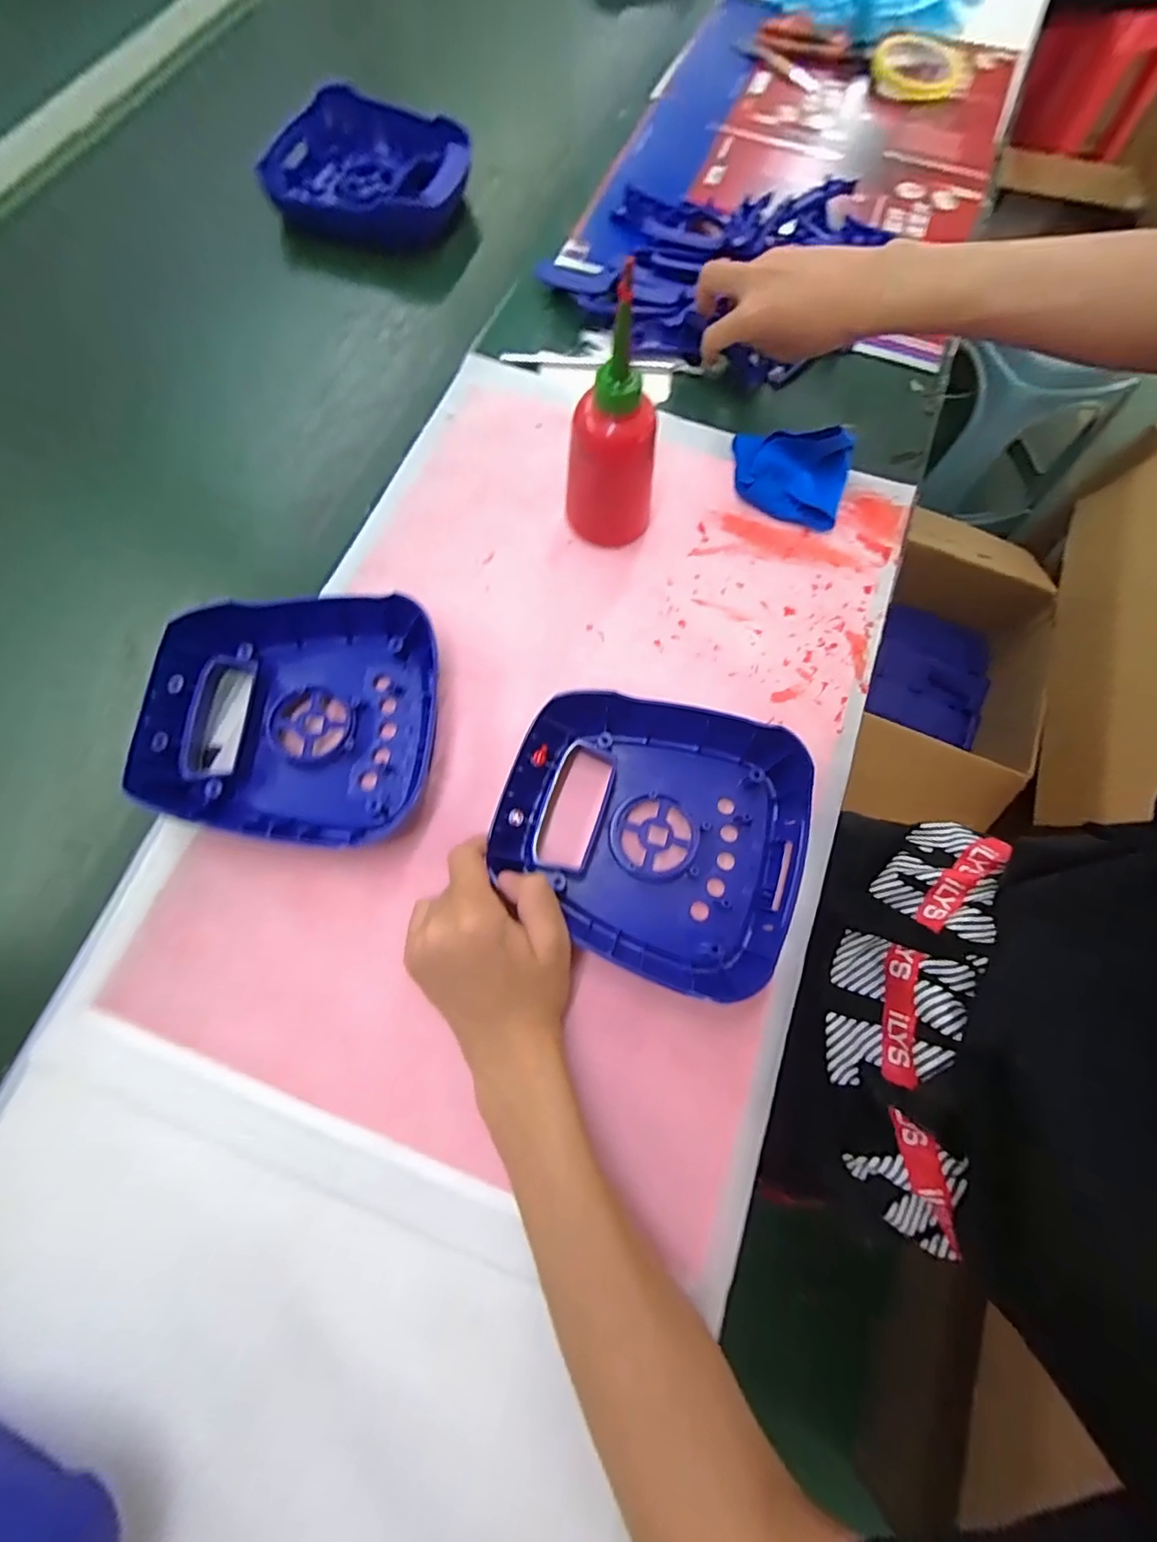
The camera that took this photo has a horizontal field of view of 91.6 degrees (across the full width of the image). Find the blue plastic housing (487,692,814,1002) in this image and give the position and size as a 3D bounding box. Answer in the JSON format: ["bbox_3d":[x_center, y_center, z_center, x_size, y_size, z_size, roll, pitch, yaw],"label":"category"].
[{"bbox_3d":[0.045,0.035,0.351,0.180,0.037,0.164,20,73,7],"label":"blue plastic housing"}]

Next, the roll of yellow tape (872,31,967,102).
[{"bbox_3d":[0.401,-0.834,0.660,0.102,0.014,0.116,21,73,4],"label":"roll of yellow tape"}]

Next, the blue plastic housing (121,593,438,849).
[{"bbox_3d":[-0.185,-0.034,0.369,0.177,0.039,0.163,1,71,0],"label":"blue plastic housing"}]

